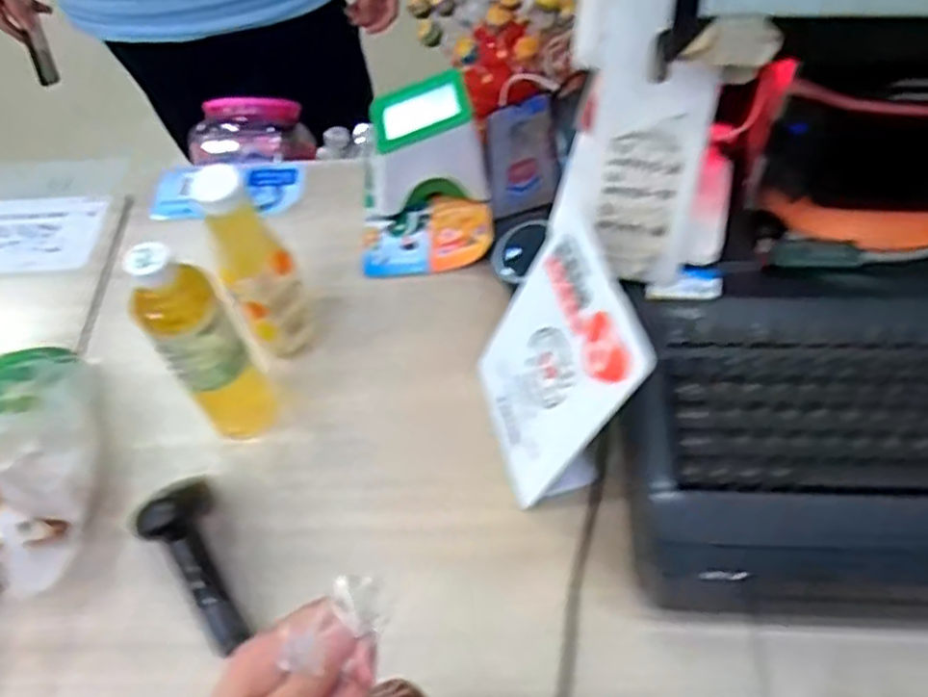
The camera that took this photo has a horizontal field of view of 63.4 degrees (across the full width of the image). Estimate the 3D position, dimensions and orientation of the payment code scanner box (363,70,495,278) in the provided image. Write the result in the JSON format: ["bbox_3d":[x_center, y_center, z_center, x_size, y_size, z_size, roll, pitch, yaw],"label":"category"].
[{"bbox_3d":[-0.042,-0.181,0.778,0.139,0.105,0.187,-6,57,1],"label":"payment code scanner box"}]

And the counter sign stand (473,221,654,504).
[{"bbox_3d":[0.067,0.016,0.582,0.093,0.187,0.147,-15,57,-4],"label":"counter sign stand"}]

